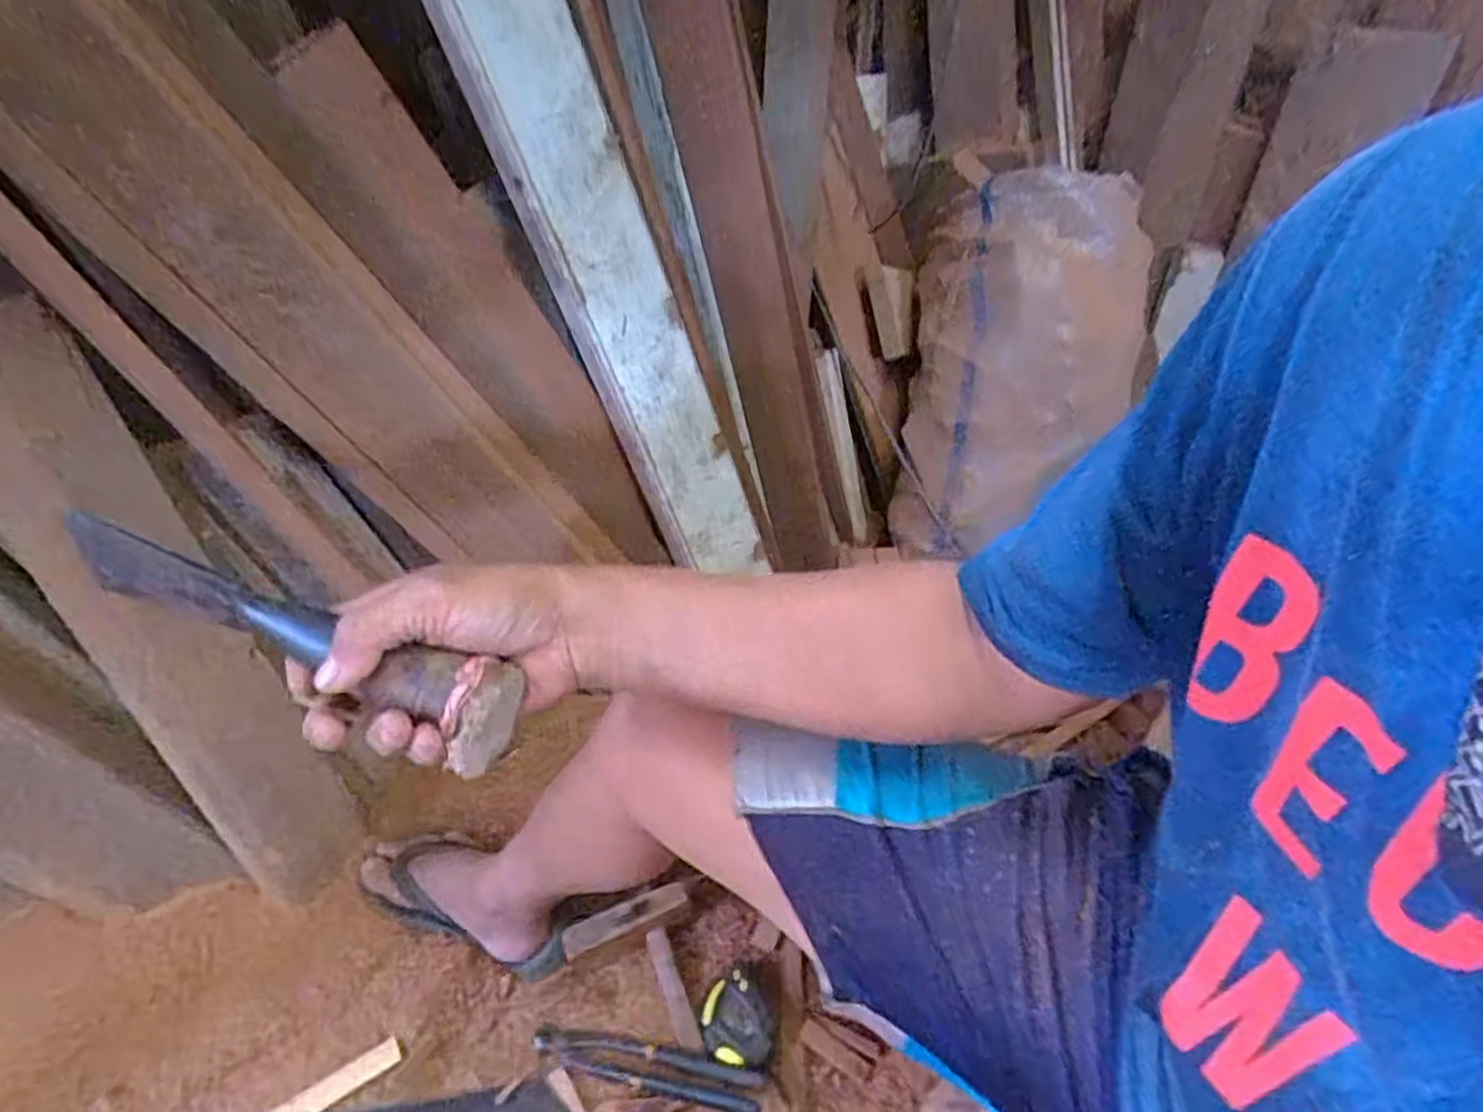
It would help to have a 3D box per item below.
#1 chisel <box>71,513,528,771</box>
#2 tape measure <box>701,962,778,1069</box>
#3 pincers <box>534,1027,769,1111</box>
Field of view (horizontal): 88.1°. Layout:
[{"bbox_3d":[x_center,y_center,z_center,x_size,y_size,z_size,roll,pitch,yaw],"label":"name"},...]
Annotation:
[{"bbox_3d":[-0.216,0.040,0.374,0.235,0.051,0.044,20,52,10],"label":"chisel"},{"bbox_3d":[-0.001,0.442,0.737,0.073,0.038,0.090,1,49,3],"label":"tape measure"},{"bbox_3d":[-0.089,0.472,0.706,0.216,0.022,0.039,7,50,8],"label":"pincers"}]

